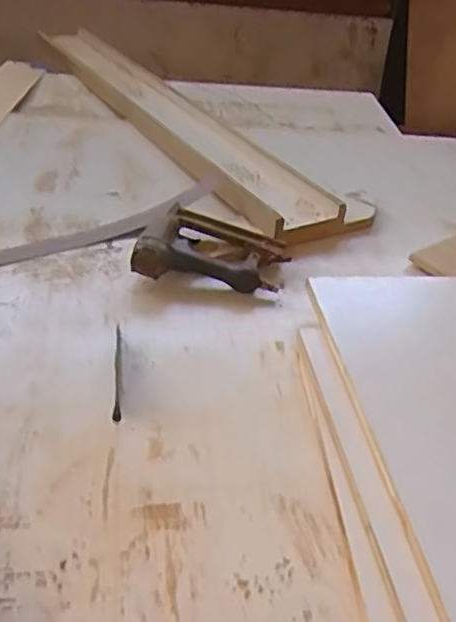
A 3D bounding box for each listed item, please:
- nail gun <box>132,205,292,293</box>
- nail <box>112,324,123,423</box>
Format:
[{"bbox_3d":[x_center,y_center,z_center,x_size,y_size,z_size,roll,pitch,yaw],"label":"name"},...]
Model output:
[{"bbox_3d":[-0.025,-0.103,0.979,0.246,0.064,0.147,2,40,-7],"label":"nail gun"},{"bbox_3d":[-0.146,0.076,0.797,0.012,0.004,0.171,-3,42,-9],"label":"nail"}]

